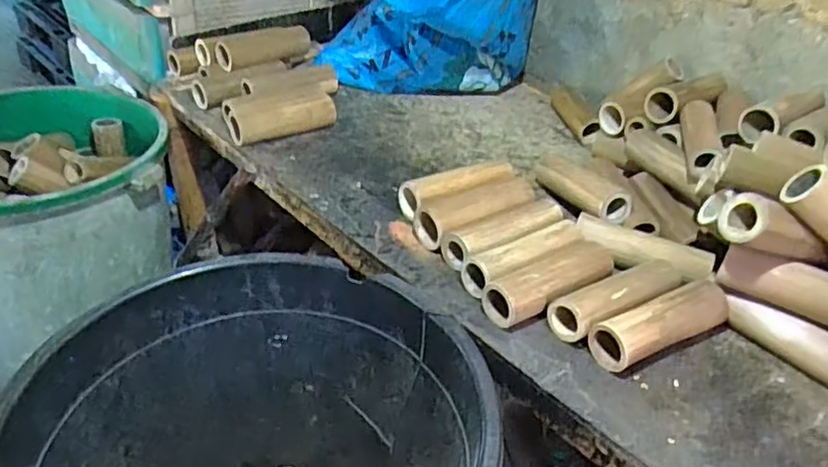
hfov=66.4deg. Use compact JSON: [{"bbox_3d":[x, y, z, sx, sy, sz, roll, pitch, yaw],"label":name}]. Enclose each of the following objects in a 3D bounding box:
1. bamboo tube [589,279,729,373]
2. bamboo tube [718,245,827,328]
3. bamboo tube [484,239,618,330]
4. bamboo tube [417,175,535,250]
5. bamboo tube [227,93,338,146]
[{"bbox_3d":[0.286,0.105,0.729,0.182,0.052,0.052,-14,38,-29],"label":"bamboo tube"},{"bbox_3d":[0.452,0.060,0.725,0.182,0.054,0.061,23,37,24],"label":"bamboo tube"},{"bbox_3d":[0.169,0.063,0.772,0.177,0.056,0.062,-18,40,-32],"label":"bamboo tube"},{"bbox_3d":[0.095,-0.024,0.891,0.179,0.058,0.072,-14,38,-28],"label":"bamboo tube"},{"bbox_3d":[-0.223,-0.196,1.098,0.183,0.063,0.051,-14,38,-29],"label":"bamboo tube"}]

